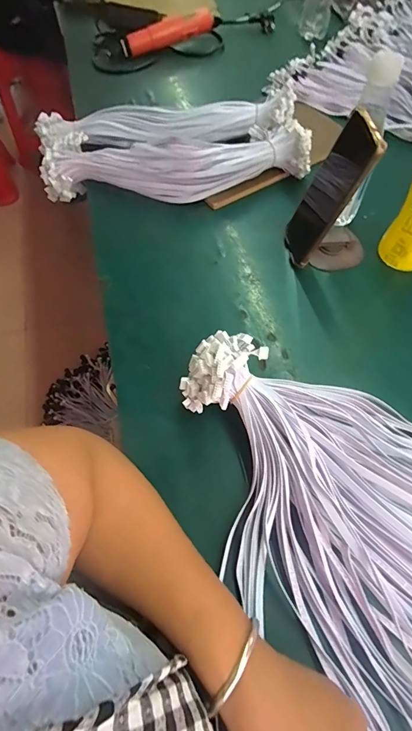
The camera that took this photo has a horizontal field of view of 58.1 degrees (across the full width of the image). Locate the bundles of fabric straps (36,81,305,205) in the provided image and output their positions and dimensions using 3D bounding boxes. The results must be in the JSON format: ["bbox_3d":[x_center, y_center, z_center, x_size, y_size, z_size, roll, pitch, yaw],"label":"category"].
[{"bbox_3d":[-0.057,-0.341,0.578,0.418,0.062,0.189,-2,64,1],"label":"bundles of fabric straps"}]

